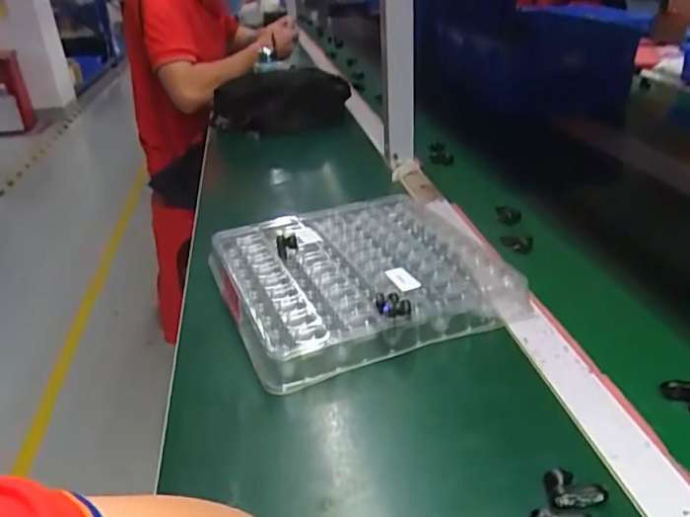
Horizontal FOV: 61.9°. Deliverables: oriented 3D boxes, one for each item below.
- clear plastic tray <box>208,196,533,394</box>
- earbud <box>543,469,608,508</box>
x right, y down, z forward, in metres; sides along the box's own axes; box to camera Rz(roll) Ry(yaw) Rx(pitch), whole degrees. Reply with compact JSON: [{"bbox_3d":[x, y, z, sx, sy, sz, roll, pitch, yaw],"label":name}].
[{"bbox_3d":[0.008,0.016,0.612,0.264,0.048,0.267,-13,29,-17],"label":"clear plastic tray"},{"bbox_3d":[0.143,0.142,0.359,0.035,0.012,0.024,-5,28,-1],"label":"earbud"}]

